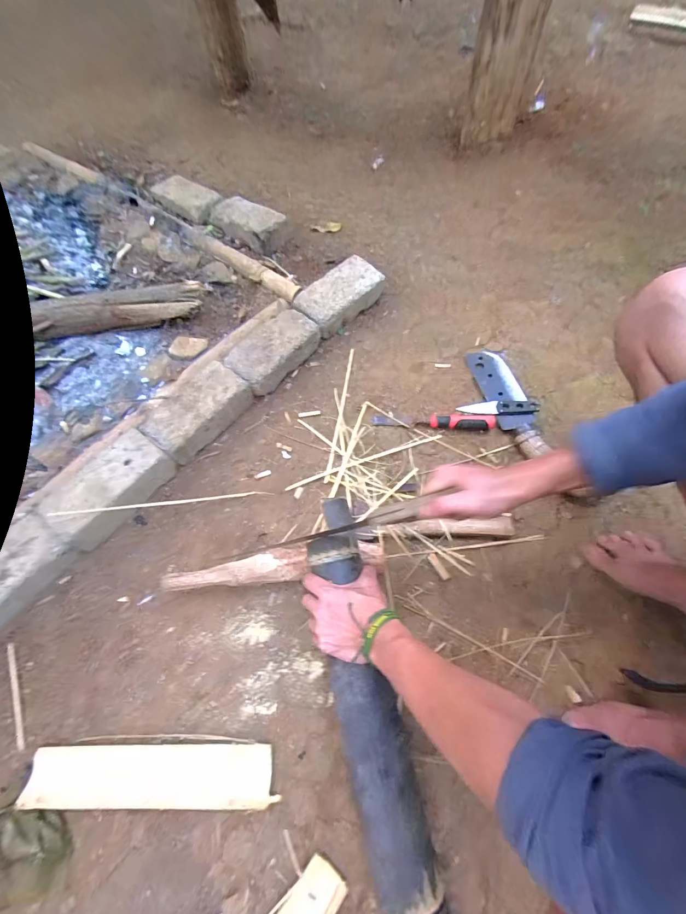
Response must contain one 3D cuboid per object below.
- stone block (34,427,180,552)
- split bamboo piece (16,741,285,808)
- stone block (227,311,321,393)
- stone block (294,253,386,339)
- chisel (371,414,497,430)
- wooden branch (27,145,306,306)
[{"bbox_3d":[-0.429,0.052,0.658,0.150,0.077,0.208,34,71,16],"label":"stone block"},{"bbox_3d":[-0.268,0.439,0.491,0.340,0.016,0.067,-3,62,2],"label":"split bamboo piece"},{"bbox_3d":[-0.149,-0.231,0.790,0.120,0.076,0.207,37,72,17],"label":"stone block"},{"bbox_3d":[-0.004,-0.384,0.846,0.215,0.057,0.112,-42,71,-16],"label":"stone block"},{"bbox_3d":[0.181,-0.077,0.720,0.241,0.023,0.033,3,63,5],"label":"chisel"},{"bbox_3d":[-0.578,-0.721,1.029,1.205,0.040,0.060,36,71,17],"label":"wooden branch"}]

